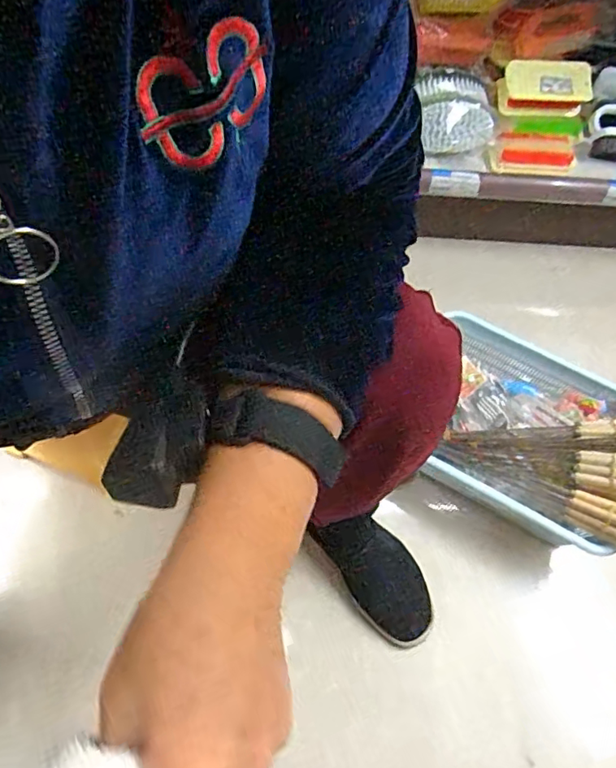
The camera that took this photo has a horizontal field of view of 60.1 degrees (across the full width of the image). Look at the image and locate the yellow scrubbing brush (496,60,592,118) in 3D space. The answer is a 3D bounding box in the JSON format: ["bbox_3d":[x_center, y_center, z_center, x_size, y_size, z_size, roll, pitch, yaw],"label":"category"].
[{"bbox_3d":[0.381,-0.484,0.860,0.140,0.026,0.090,2,93,11],"label":"yellow scrubbing brush"}]

